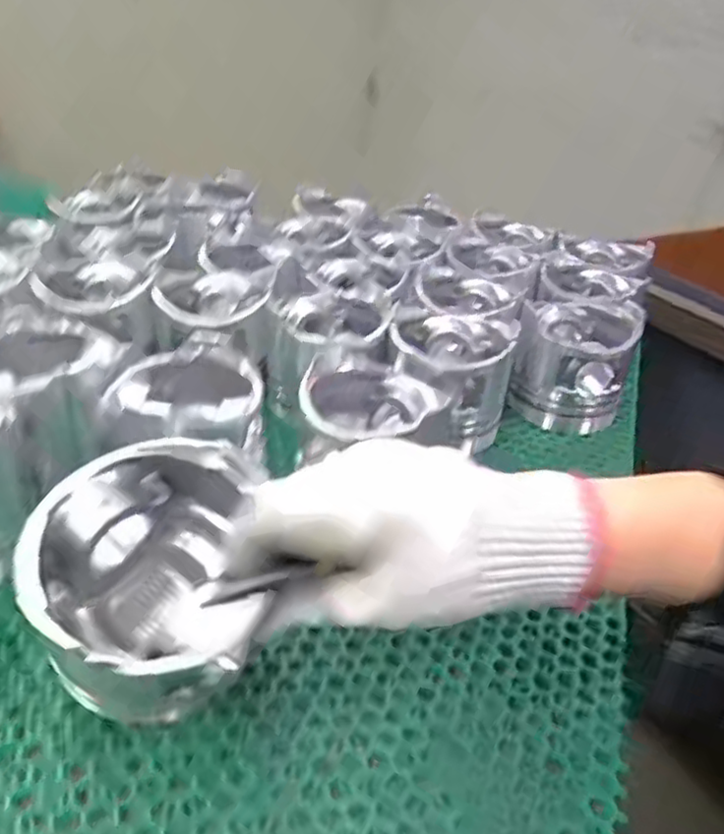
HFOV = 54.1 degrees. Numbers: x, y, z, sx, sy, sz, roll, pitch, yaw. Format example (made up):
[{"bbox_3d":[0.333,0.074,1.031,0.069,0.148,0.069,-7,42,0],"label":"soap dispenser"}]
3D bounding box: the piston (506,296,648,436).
[{"bbox_3d":[0.175,-0.045,0.588,0.086,0.088,0.095,19,35,19],"label":"piston"}]

